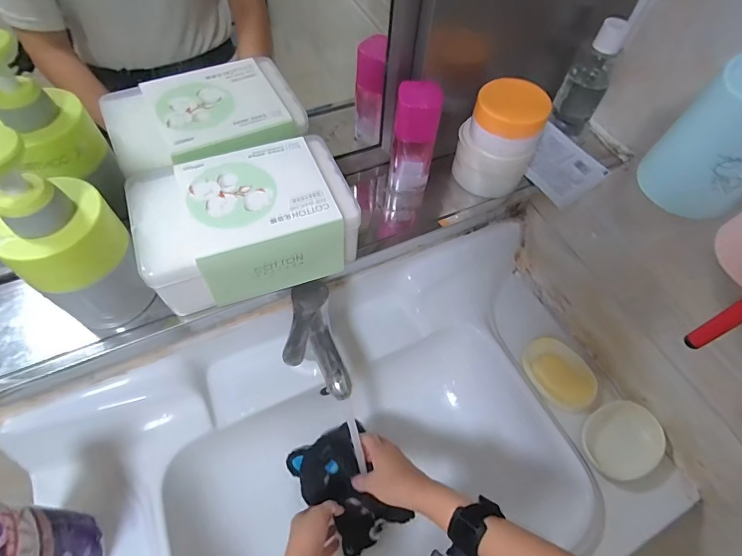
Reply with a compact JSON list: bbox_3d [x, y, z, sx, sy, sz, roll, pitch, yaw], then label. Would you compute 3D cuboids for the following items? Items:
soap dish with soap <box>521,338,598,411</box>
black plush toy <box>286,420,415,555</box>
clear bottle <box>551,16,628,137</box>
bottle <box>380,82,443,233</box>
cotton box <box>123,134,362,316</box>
[{"bbox_3d":[0.296,0.152,0.664,0.090,0.029,0.118,-31,66,-20],"label":"soap dish with soap"},{"bbox_3d":[-0.033,0.299,0.607,0.119,0.054,0.161,-27,64,-19],"label":"black plush toy"},{"bbox_3d":[0.235,-0.218,0.451,0.044,0.106,0.054,27,61,12],"label":"clear bottle"},{"bbox_3d":[0.040,-0.121,0.448,0.041,0.183,0.050,5,59,-1],"label":"bottle"},{"bbox_3d":[-0.105,-0.050,0.364,0.169,0.063,0.112,-18,62,-14],"label":"cotton box"}]

